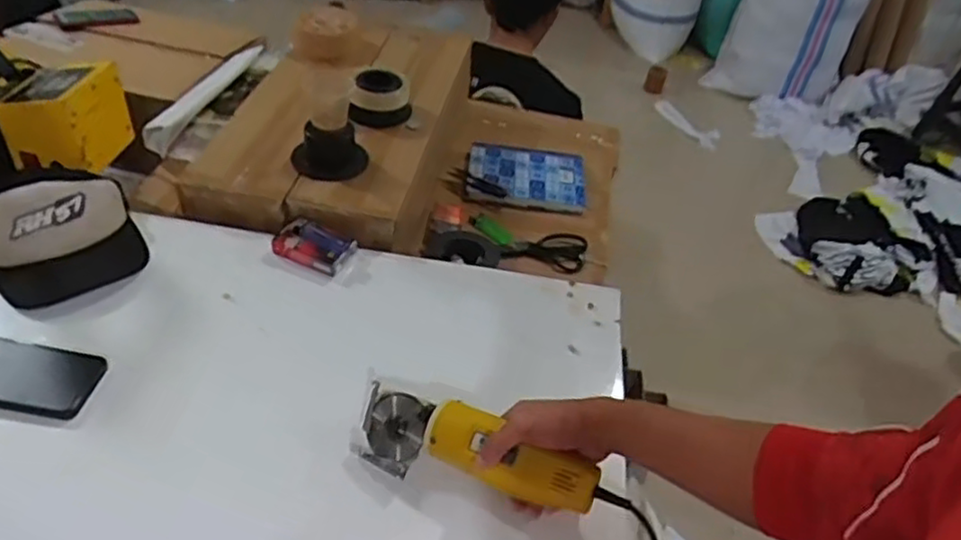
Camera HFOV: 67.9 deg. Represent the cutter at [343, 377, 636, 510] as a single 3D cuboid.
[{"bbox_3d":[-0.001,0.181,0.695,0.269,0.053,0.071,13,41,19],"label":"cutter"}]

